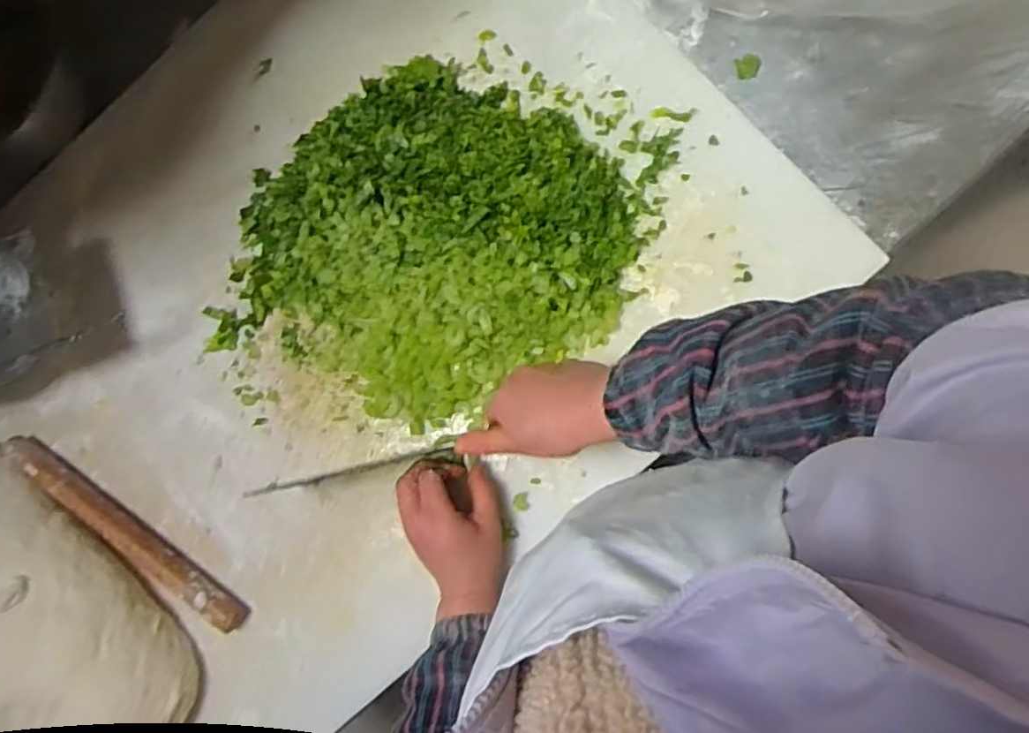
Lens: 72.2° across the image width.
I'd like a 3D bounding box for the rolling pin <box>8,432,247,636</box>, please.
[{"bbox_3d":[-0.358,0.147,0.642,0.281,0.035,0.027,34,91,10],"label":"rolling pin"}]

